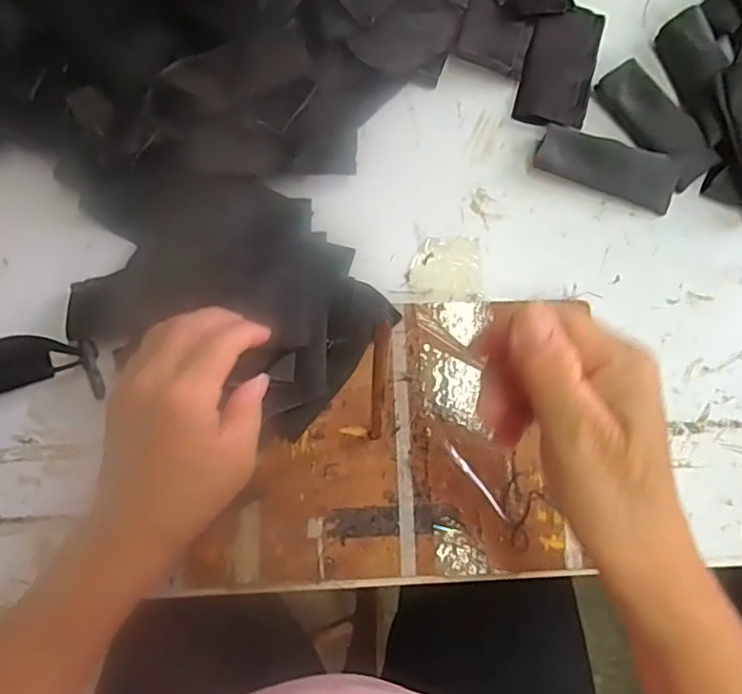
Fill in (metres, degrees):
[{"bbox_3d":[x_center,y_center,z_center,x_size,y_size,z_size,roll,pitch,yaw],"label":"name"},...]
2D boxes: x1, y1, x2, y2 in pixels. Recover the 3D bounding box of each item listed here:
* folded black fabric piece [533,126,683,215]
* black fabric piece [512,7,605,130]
[{"bbox_3d":[0.172,-0.131,0.450,0.101,0.009,0.037,18,108,4],"label":"folded black fabric piece"},{"bbox_3d":[0.149,-0.223,0.483,0.054,0.005,0.113,16,77,2],"label":"black fabric piece"}]

